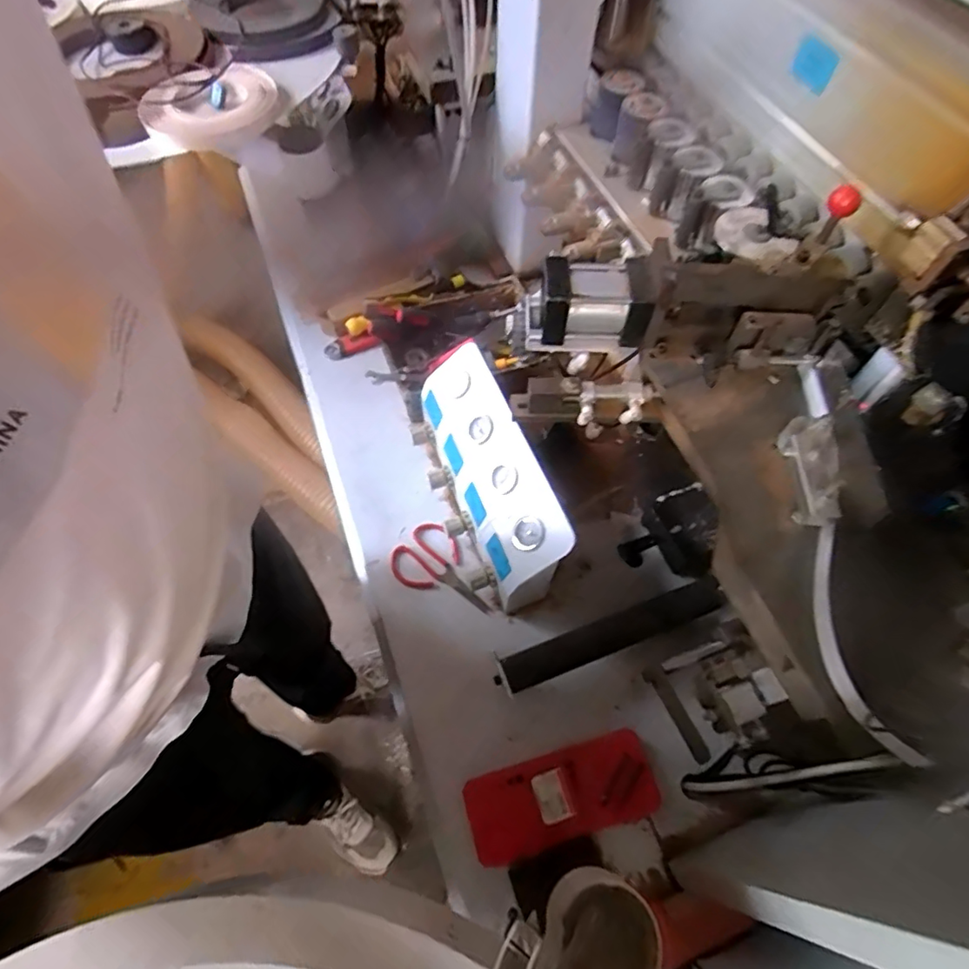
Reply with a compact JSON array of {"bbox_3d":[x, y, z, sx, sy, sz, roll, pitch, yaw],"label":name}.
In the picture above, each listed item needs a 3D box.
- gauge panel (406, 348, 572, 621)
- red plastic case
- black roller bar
[{"bbox_3d":[-0.011,-0.018,0.856,0.126,0.177,0.390,-20,63,-12],"label":"gauge panel"},{"bbox_3d":[0.097,0.388,0.708,0.236,0.035,0.099,-16,62,-9],"label":"red plastic case"},{"bbox_3d":[0.159,0.193,0.732,0.299,0.040,0.047,-23,62,3],"label":"black roller bar"}]

